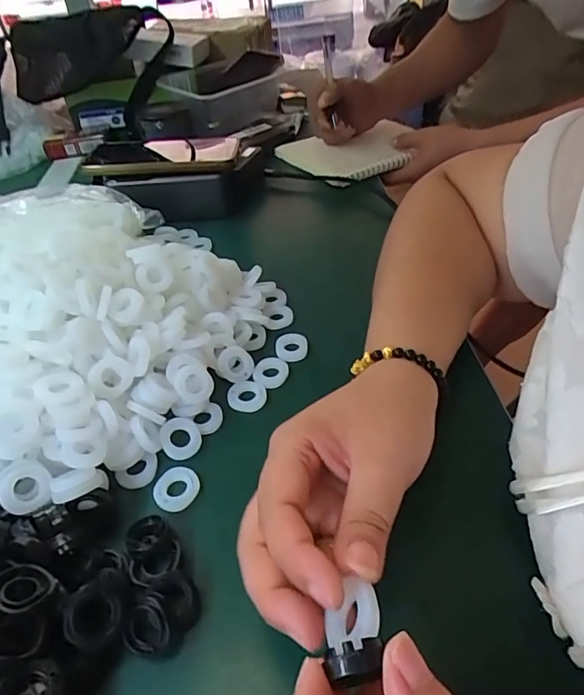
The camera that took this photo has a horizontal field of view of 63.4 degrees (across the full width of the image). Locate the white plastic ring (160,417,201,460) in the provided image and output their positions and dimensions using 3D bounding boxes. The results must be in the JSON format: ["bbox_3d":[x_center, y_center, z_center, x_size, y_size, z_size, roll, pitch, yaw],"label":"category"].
[{"bbox_3d":[-0.072,0.059,0.306,0.025,0.007,0.027,-1,58,-20],"label":"white plastic ring"}]

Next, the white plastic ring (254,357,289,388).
[{"bbox_3d":[-0.016,0.018,0.351,0.025,0.006,0.026,0,42,0],"label":"white plastic ring"}]

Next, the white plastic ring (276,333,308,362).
[{"bbox_3d":[0.000,-0.001,0.371,0.025,0.005,0.028,-8,43,-8],"label":"white plastic ring"}]

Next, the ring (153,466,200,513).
[{"bbox_3d":[-0.070,0.085,0.285,0.026,0.005,0.027,0,42,0],"label":"ring"}]

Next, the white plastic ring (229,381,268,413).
[{"bbox_3d":[-0.032,0.034,0.336,0.026,0.004,0.025,0,42,0],"label":"white plastic ring"}]

